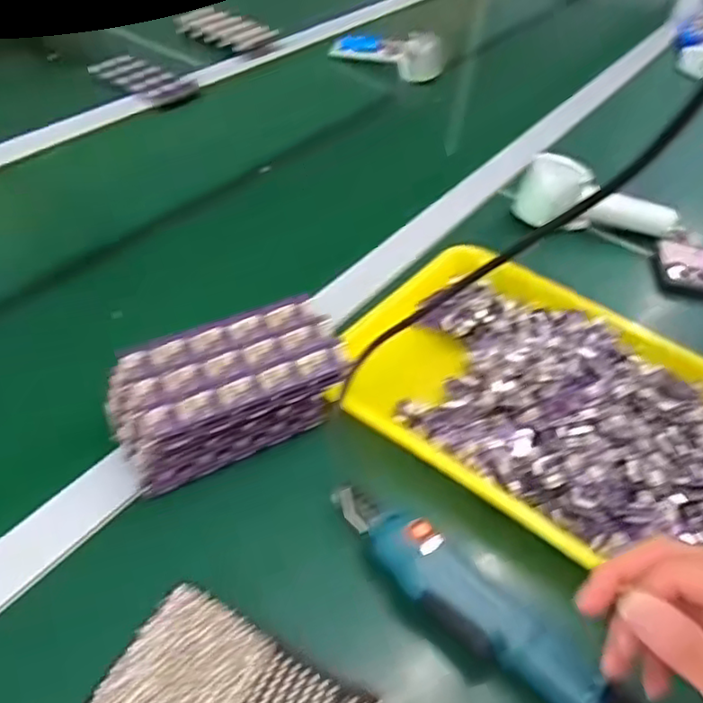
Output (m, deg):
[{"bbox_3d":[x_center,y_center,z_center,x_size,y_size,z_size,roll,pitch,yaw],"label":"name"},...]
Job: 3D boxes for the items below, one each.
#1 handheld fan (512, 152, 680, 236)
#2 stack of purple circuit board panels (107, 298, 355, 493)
[{"bbox_3d":[0.278,-0.163,0.709,0.185,0.070,0.048,11,46,3],"label":"handheld fan"},{"bbox_3d":[-0.089,0.030,0.476,0.162,0.073,0.078,-20,52,-23],"label":"stack of purple circuit board panels"}]

